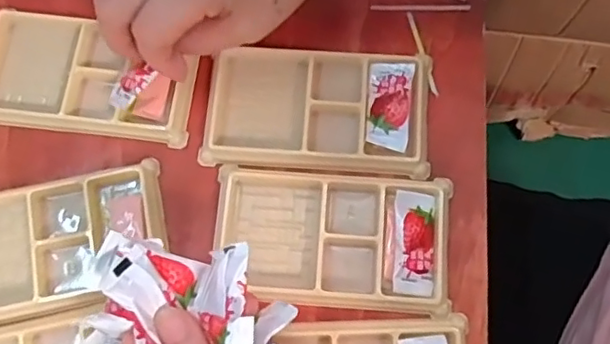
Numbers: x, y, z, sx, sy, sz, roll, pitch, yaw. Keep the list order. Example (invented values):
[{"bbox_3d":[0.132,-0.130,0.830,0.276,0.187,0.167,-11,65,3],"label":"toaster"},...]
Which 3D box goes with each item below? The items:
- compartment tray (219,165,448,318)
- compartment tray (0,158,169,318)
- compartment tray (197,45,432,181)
[{"bbox_3d":[0.015,0.038,0.347,0.135,0.010,0.080,4,75,3],"label":"compartment tray"},{"bbox_3d":[-0.151,0.042,0.352,0.137,0.011,0.073,-13,74,-2],"label":"compartment tray"},{"bbox_3d":[0.008,-0.040,0.369,0.136,0.013,0.079,4,75,3],"label":"compartment tray"}]

